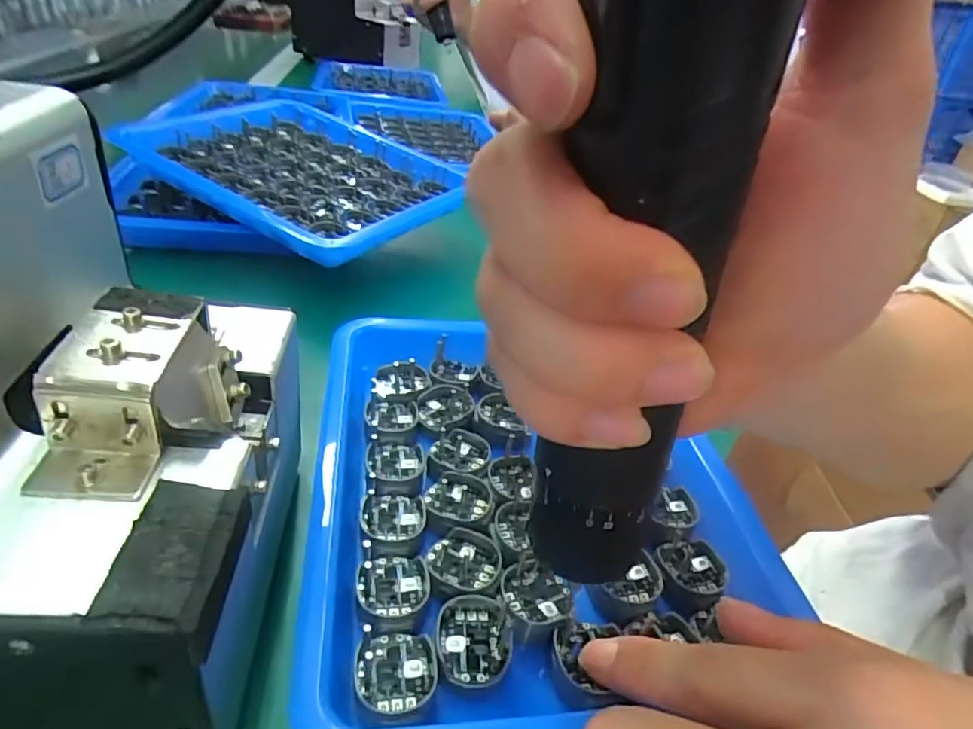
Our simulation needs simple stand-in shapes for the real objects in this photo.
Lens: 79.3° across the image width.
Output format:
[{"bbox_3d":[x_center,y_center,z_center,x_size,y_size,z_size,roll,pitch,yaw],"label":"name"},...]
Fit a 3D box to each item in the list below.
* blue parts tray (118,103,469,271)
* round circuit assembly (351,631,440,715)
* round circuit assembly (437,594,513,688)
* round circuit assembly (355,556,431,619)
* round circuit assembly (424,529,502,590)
[{"bbox_3d":[-0.142,-0.147,0.436,0.240,0.033,0.162,25,38,24],"label":"blue parts tray"},{"bbox_3d":[-0.028,0.095,0.182,0.025,0.004,0.024,5,34,-3],"label":"round circuit assembly"},{"bbox_3d":[-0.004,0.090,0.194,0.024,0.005,0.028,7,34,-1],"label":"round circuit assembly"},{"bbox_3d":[-0.033,0.076,0.205,0.025,0.004,0.023,5,34,-3],"label":"round circuit assembly"},{"bbox_3d":[-0.008,0.072,0.218,0.027,0.005,0.024,0,35,-11],"label":"round circuit assembly"}]

